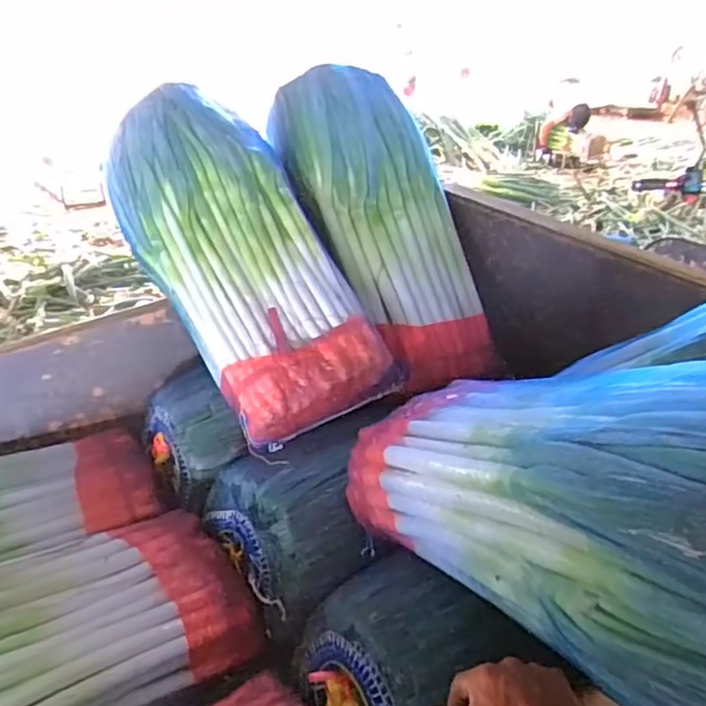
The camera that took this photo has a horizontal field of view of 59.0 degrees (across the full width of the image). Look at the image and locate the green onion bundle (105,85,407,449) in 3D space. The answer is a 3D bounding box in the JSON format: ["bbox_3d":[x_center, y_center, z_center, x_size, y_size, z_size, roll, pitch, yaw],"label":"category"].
[{"bbox_3d":[-0.170,-0.178,1.023,0.298,0.133,0.643,-22,72,-33],"label":"green onion bundle"}]

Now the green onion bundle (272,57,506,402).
[{"bbox_3d":[0.062,-0.237,1.148,0.244,0.638,0.127,-20,-8,-31],"label":"green onion bundle"}]

